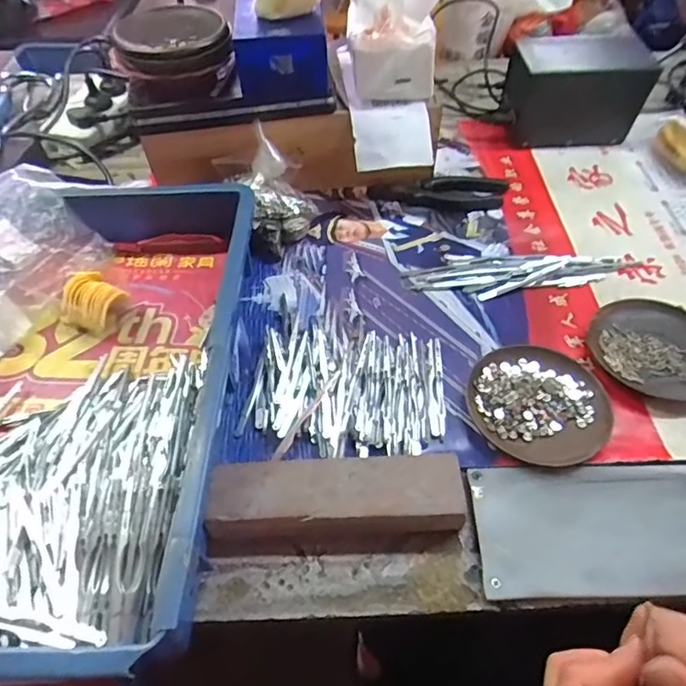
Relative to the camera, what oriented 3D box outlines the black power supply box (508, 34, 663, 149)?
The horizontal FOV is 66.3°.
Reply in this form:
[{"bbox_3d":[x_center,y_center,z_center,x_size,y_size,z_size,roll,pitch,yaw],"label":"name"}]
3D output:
[{"bbox_3d":[0.301,-0.327,0.688,0.164,0.111,0.085,-4,52,-2],"label":"black power supply box"}]

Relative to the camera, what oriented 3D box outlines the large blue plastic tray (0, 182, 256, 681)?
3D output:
[{"bbox_3d":[-0.232,0.020,0.437,0.275,0.077,0.441,-2,52,0],"label":"large blue plastic tray"}]

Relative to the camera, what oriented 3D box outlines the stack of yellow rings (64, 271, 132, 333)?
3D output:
[{"bbox_3d":[-0.237,-0.038,0.504,0.055,0.045,0.049,19,55,16],"label":"stack of yellow rings"}]

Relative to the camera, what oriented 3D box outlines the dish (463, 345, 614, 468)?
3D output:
[{"bbox_3d":[0.164,0.047,0.440,0.111,0.013,0.112,-1,52,1],"label":"dish"}]

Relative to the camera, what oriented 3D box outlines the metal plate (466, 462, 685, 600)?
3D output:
[{"bbox_3d":[0.196,0.131,0.379,0.195,0.009,0.092,-1,52,1],"label":"metal plate"}]

